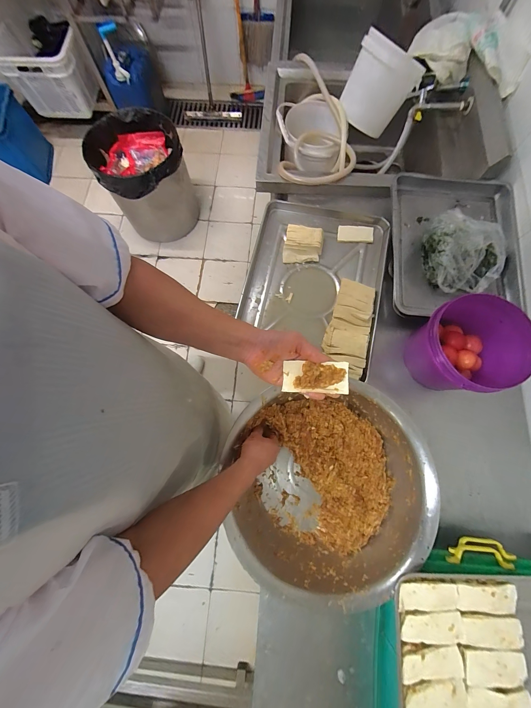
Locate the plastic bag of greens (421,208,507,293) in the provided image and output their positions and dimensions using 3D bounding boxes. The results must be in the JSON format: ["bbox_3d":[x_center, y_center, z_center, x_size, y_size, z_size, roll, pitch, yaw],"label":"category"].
[{"bbox_3d":[0.576,-0.288,0.782,0.235,0.118,0.172,35,79,8],"label":"plastic bag of greens"}]

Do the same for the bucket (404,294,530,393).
[{"bbox_3d":[0.501,-0.020,0.698,0.220,0.180,0.189,-40,79,-8],"label":"bucket"}]

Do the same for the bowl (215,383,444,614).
[{"bbox_3d":[0.147,0.306,0.662,0.449,0.160,0.455,-1,76,0],"label":"bowl"}]

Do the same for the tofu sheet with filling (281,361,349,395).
[{"bbox_3d":[0.087,0.041,0.458,0.110,0.019,0.051,0,76,3],"label":"tofu sheet with filling"}]

